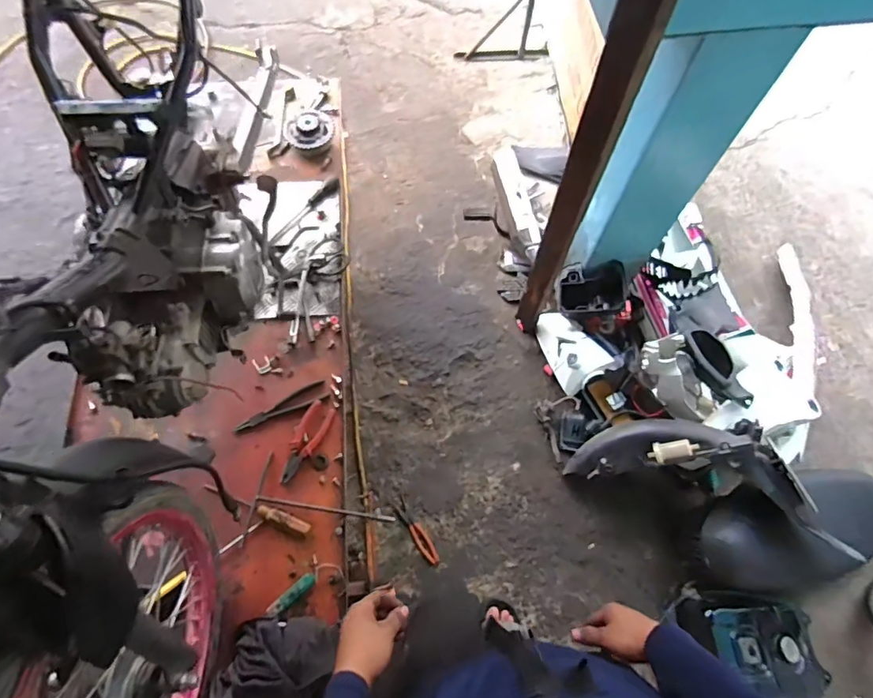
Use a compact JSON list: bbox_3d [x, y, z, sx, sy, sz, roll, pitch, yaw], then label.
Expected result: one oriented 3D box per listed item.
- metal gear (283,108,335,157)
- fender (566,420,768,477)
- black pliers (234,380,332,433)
[{"bbox_3d":[-0.352,-0.599,1.335,0.135,0.060,0.121,-20,70,-9],"label":"metal gear"},{"bbox_3d":[0.569,0.260,1.301,0.493,0.114,0.139,-16,64,31],"label":"fender"},{"bbox_3d":[-0.348,0.134,1.081,0.215,0.024,0.052,-26,71,-12],"label":"black pliers"}]

